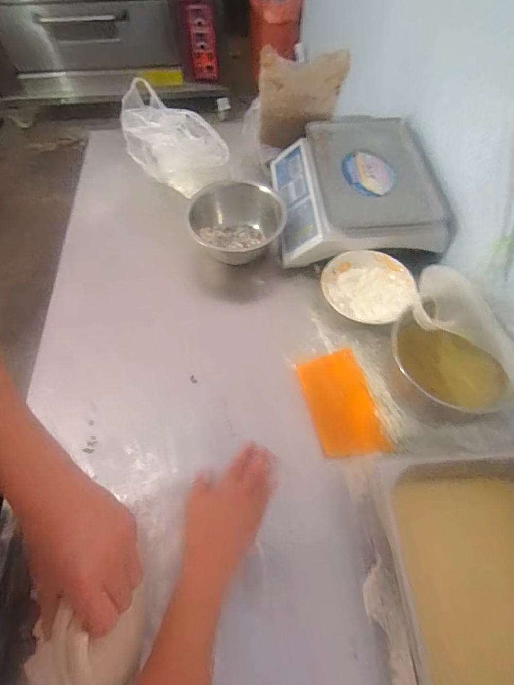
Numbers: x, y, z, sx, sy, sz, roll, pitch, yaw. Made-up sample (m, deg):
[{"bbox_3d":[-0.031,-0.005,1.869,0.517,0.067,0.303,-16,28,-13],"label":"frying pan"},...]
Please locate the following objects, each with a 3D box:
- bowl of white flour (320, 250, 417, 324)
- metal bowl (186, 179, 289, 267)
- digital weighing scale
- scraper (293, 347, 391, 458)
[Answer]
[{"bbox_3d":[0.210,-0.106,0.704,0.169,0.038,0.140,11,61,7],"label":"bowl of white flour"},{"bbox_3d":[-0.051,-0.240,0.780,0.184,0.097,0.176,0,61,0],"label":"metal bowl"},{"bbox_3d":[0.210,-0.331,0.794,0.331,0.102,0.362,-2,61,-1],"label":"digital weighing scale"},{"bbox_3d":[0.144,0.108,0.639,0.106,0.009,0.178,-21,70,9],"label":"scraper"}]

